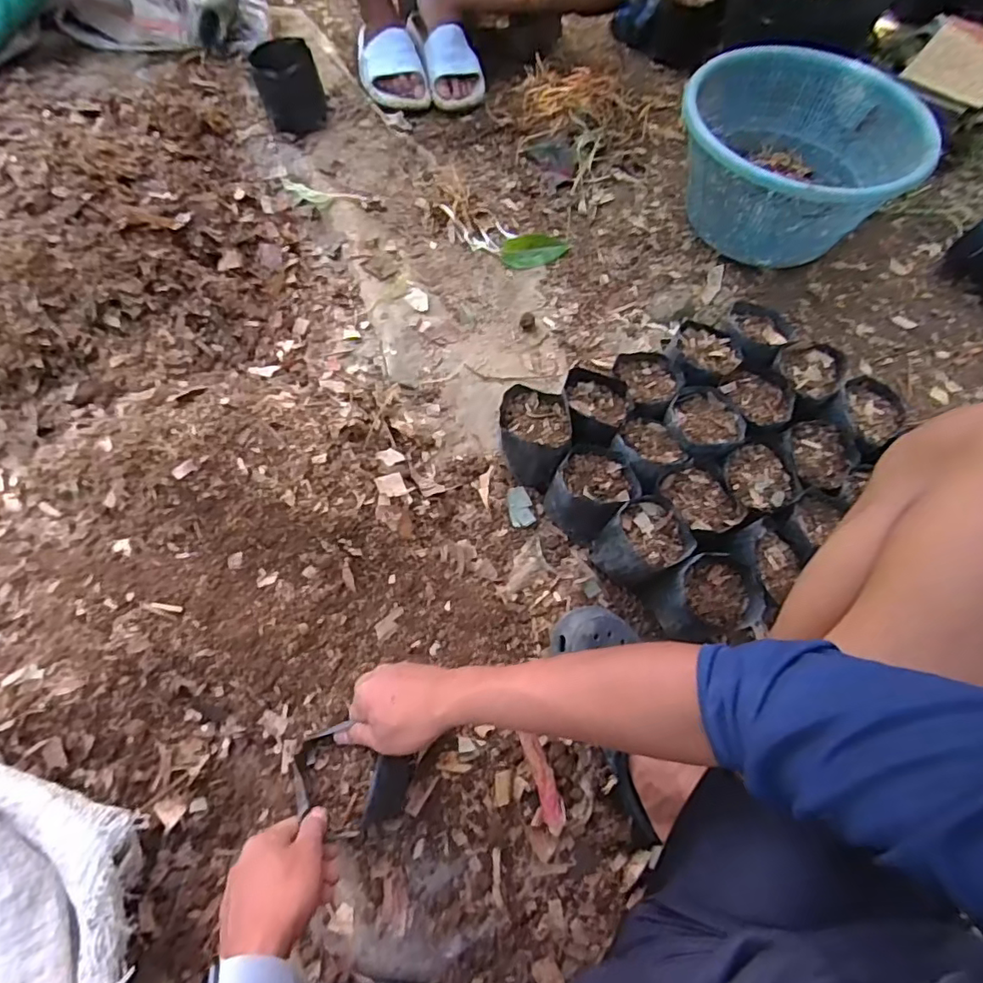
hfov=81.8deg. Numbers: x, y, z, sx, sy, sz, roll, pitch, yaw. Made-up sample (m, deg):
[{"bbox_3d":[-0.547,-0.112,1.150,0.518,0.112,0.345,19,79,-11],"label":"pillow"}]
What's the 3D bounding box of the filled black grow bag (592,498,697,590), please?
[{"bbox_3d":[0.185,0.067,0.705,0.092,0.084,0.089,-32,69,-15],"label":"filled black grow bag"}]

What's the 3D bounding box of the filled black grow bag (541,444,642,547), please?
[{"bbox_3d":[0.128,0.002,0.734,0.101,0.083,0.095,-40,71,-18],"label":"filled black grow bag"}]

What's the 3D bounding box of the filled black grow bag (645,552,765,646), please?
[{"bbox_3d":[0.265,0.127,0.686,0.095,0.096,0.095,-18,66,-9],"label":"filled black grow bag"}]

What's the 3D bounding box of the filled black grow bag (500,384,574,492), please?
[{"bbox_3d":[0.055,-0.066,0.764,0.097,0.099,0.119,5,64,1],"label":"filled black grow bag"}]

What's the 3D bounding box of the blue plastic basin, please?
[{"bbox_3d":[0.491,-0.541,0.955,0.350,0.223,0.384,0,64,-1],"label":"blue plastic basin"}]

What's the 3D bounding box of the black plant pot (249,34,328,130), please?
[{"bbox_3d":[-0.374,-0.751,1.055,0.111,0.112,0.104,0,64,-1],"label":"black plant pot"}]

